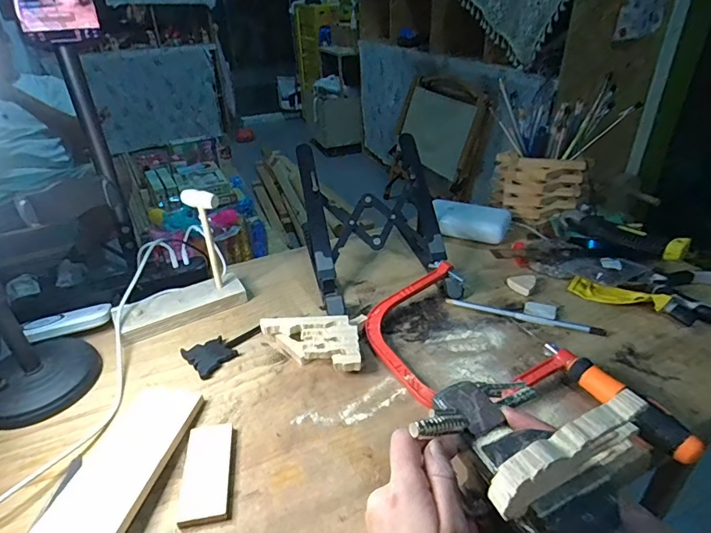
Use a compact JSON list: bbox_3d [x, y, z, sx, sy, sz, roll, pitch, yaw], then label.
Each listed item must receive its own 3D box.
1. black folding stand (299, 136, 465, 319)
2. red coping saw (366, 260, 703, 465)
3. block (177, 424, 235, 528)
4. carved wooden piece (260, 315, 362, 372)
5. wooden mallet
[{"bbox_3d":[0.024,-0.057,0.574,0.176,0.127,0.205,-7,33,-7],"label":"black folding stand"},{"bbox_3d":[0.130,0.096,0.419,0.144,0.031,0.295,-22,38,-27],"label":"red coping saw"},{"bbox_3d":[-0.116,0.161,0.356,0.037,0.005,0.083,-7,33,-7],"label":"block"},{"bbox_3d":[-0.047,0.083,0.463,0.099,0.025,0.073,-4,33,-3],"label":"carved wooden piece"},{"bbox_3d":[-0.168,-0.028,0.519,0.019,0.125,0.047,-30,42,-35],"label":"wooden mallet"}]

